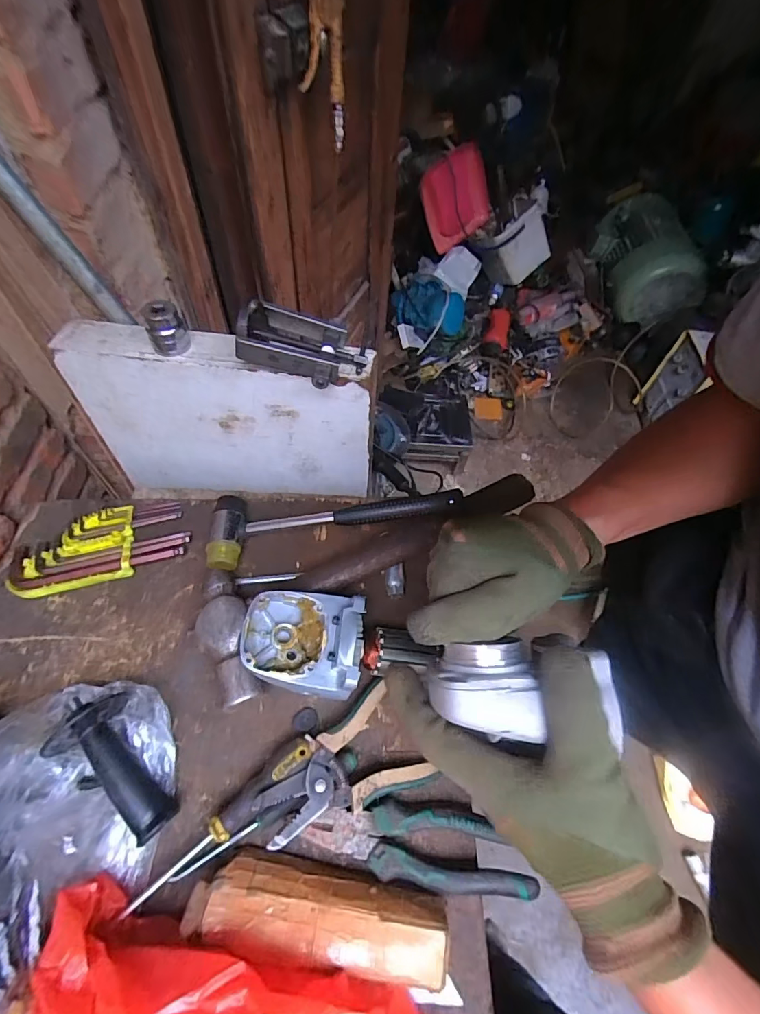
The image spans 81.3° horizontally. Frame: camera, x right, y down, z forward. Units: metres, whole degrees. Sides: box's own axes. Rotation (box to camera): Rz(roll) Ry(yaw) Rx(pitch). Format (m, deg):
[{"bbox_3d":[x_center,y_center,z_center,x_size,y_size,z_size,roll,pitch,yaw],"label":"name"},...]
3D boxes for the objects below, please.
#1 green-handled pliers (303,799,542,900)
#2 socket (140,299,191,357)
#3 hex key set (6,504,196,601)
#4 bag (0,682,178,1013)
[{"bbox_3d":[0.032,0.265,0.348,0.172,0.014,0.050,10,57,2],"label":"green-handled pliers"},{"bbox_3d":[-0.229,-0.190,0.473,0.038,0.044,0.036,-18,60,-15],"label":"socket"},{"bbox_3d":[-0.299,0.040,0.477,0.168,0.011,0.088,-11,59,-11],"label":"hex key set"},{"bbox_3d":[-0.238,0.220,0.292,0.147,0.144,0.214,10,57,2],"label":"bag"}]

